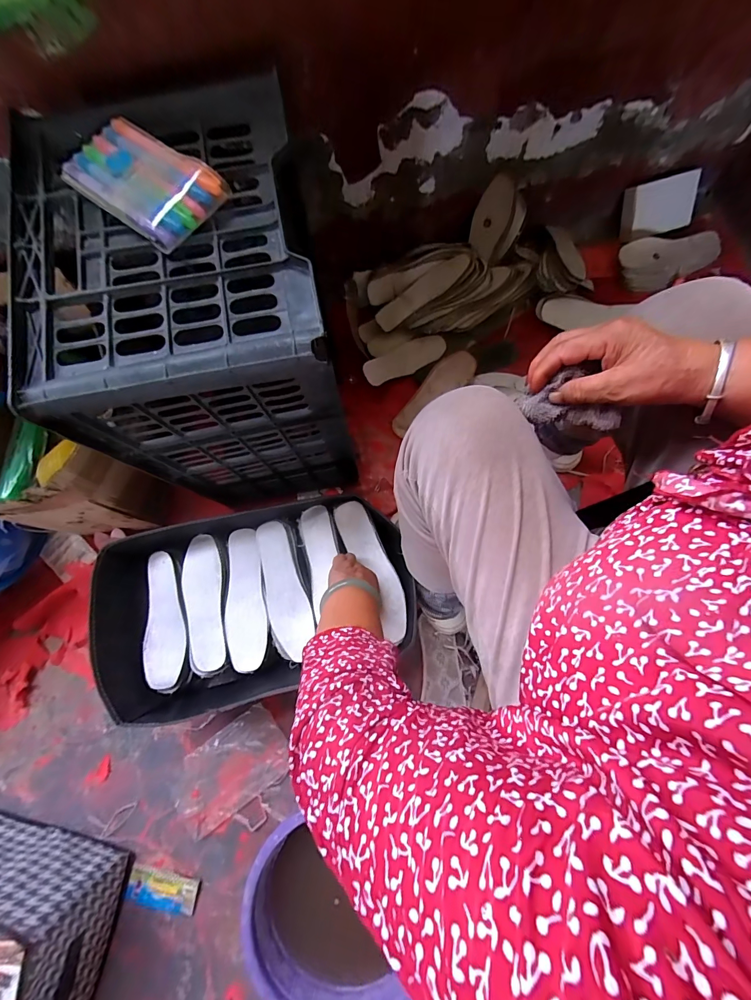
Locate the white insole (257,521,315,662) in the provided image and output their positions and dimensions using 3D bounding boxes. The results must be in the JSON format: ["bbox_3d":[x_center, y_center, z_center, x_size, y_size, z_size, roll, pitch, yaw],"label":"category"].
[{"bbox_3d":[-0.157,0.147,0.618,0.075,0.012,0.219,-24,77,12],"label":"white insole"}]

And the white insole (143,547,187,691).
[{"bbox_3d":[-0.352,0.198,0.620,0.067,0.017,0.212,-2,78,-1],"label":"white insole"}]

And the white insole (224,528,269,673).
[{"bbox_3d":[-0.220,0.165,0.627,0.067,0.011,0.226,-6,78,-2],"label":"white insole"}]

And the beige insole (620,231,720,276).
[{"bbox_3d":[0.657,-0.548,0.826,0.234,0.013,0.077,-8,107,-4],"label":"beige insole"}]

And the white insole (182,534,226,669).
[{"bbox_3d":[-0.292,0.169,0.622,0.065,0.012,0.215,-9,78,-3],"label":"white insole"}]

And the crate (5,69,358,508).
[{"bbox_3d":[-0.205,-0.197,0.554,0.274,0.445,0.361,-10,78,-3],"label":"crate"}]

